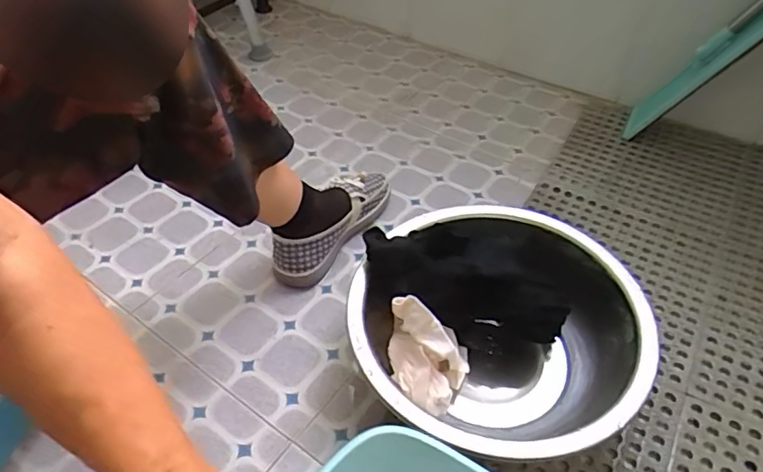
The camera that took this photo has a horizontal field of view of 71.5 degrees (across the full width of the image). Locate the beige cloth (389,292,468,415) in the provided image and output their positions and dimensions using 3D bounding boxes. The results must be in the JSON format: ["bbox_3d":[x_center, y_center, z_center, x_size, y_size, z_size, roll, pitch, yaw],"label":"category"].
[{"bbox_3d":[0.050,0.129,0.583,0.089,0.109,0.093,8,45,8],"label":"beige cloth"}]

